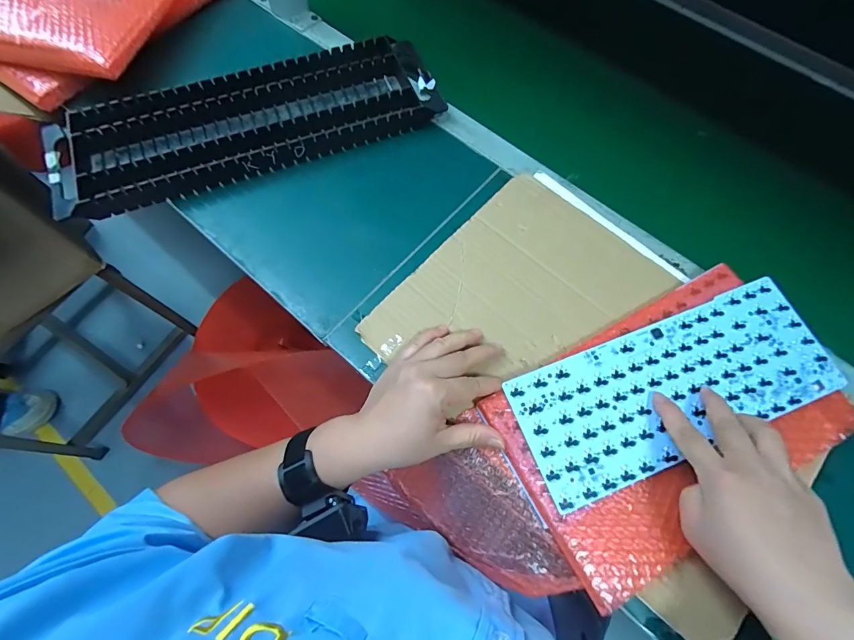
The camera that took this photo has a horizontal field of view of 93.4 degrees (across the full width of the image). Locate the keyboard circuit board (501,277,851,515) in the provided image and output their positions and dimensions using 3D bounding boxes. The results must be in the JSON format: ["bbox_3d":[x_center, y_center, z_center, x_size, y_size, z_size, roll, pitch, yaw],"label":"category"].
[{"bbox_3d":[0.235,0.059,0.380,0.309,0.005,0.120,-20,70,-9],"label":"keyboard circuit board"}]

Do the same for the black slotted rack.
[{"bbox_3d":[-0.214,-0.247,0.499,0.452,0.042,0.152,-22,70,-10],"label":"black slotted rack"}]

